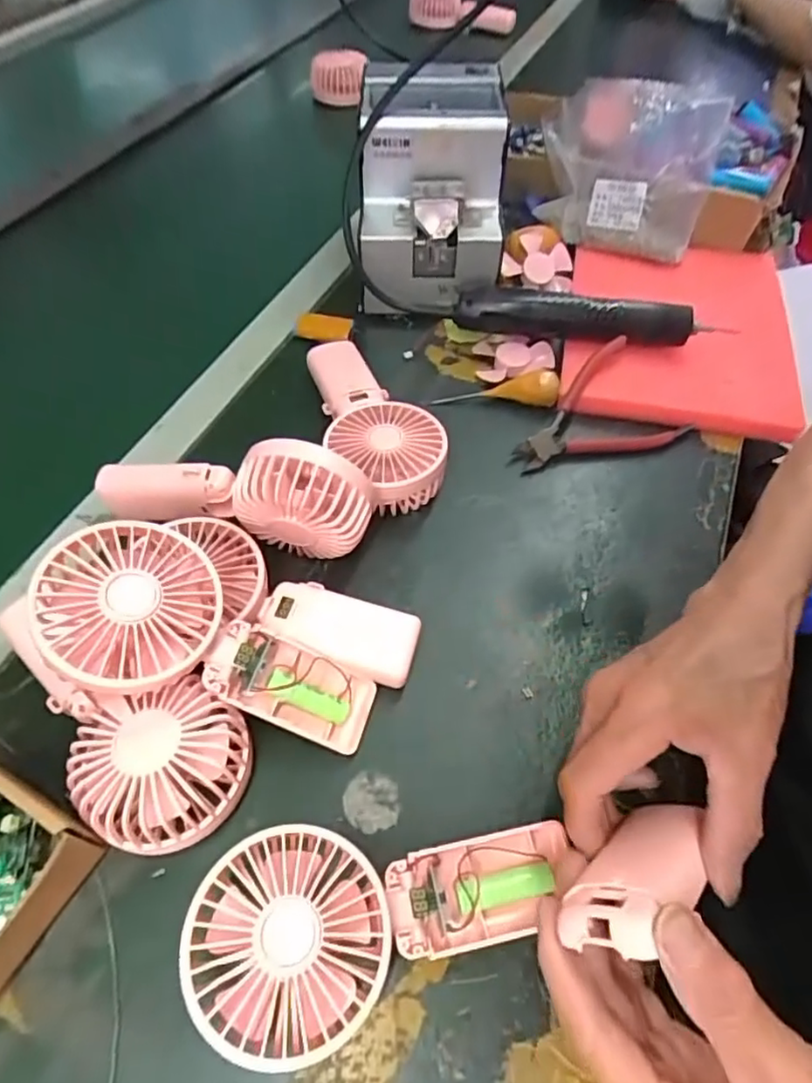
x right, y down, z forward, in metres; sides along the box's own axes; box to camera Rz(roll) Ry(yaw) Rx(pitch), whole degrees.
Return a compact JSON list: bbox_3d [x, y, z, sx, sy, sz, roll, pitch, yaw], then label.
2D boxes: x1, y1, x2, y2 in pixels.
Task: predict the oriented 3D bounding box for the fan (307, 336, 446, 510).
[{"bbox_3d":[-0.026,-0.092,0.483,0.077,0.047,0.165,-15,56,-11],"label":"fan"}]

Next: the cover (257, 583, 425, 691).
[{"bbox_3d":[-0.040,0.052,0.375,0.094,0.011,0.044,21,58,1],"label":"cover"}]

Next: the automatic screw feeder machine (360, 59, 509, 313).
[{"bbox_3d":[0.021,-0.321,0.567,0.129,0.146,0.190,1,54,0],"label":"automatic screw feeder machine"}]

